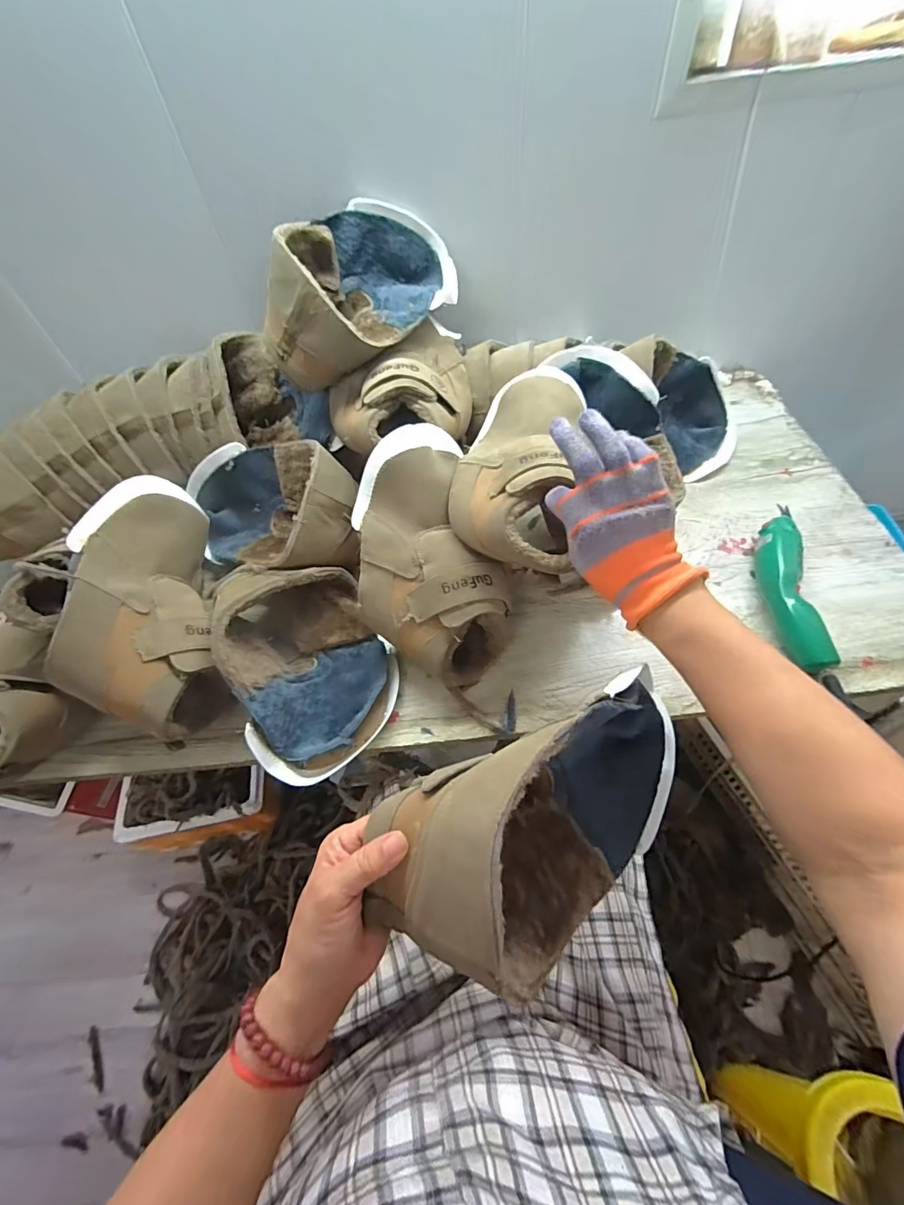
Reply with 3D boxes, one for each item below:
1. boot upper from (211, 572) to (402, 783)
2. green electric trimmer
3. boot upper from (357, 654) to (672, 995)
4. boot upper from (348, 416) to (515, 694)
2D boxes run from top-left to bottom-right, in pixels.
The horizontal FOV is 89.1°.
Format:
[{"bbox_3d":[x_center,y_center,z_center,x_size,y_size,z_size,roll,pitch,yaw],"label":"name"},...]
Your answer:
[{"bbox_3d":[-0.158,0.047,0.502,0.156,0.106,0.248,-23,57,-11],"label":"boot upper"},{"bbox_3d":[0.406,-0.032,0.557,0.058,0.043,0.246,5,57,8],"label":"green electric trimmer"},{"bbox_3d":[0.076,0.155,0.314,0.255,0.147,0.122,-23,57,-11],"label":"boot upper"},{"bbox_3d":[-0.022,-0.052,0.514,0.159,0.155,0.239,-7,56,0],"label":"boot upper"}]

